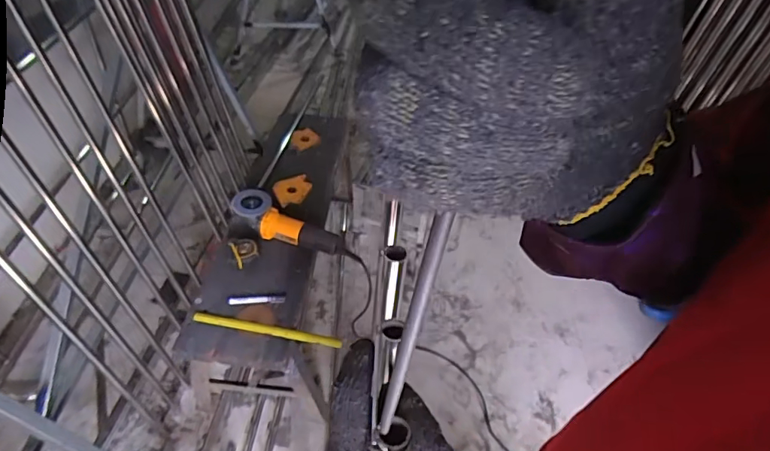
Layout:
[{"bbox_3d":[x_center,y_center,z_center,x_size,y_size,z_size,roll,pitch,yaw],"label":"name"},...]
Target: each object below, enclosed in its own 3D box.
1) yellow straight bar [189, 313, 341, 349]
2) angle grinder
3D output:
[{"bbox_3d":[-0.259,0.225,1.066,0.332,0.015,0.023,8,48,6],"label":"yellow straight bar"},{"bbox_3d":[-0.269,-0.013,1.242,0.252,0.080,0.089,26,49,-5],"label":"angle grinder"}]

